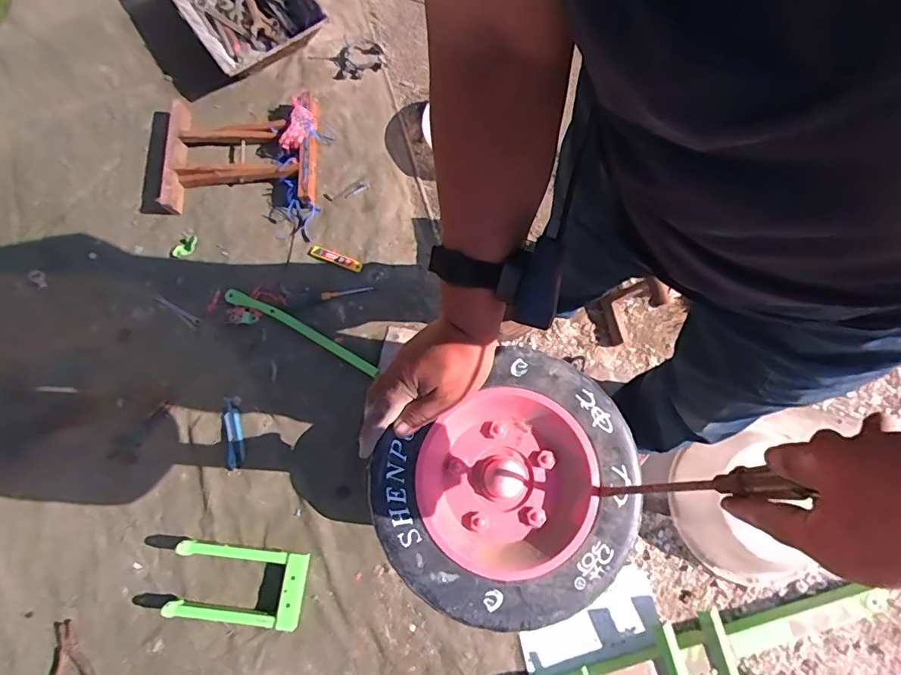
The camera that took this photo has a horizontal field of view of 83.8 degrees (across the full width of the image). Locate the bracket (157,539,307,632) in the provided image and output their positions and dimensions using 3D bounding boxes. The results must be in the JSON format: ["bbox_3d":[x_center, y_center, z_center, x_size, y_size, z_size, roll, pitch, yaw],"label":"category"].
[{"bbox_3d":[-0.442,0.516,1.045,0.274,0.062,0.153,8,75,4],"label":"bracket"}]

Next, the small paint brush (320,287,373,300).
[{"bbox_3d":[-0.258,-0.110,1.245,0.128,0.010,0.020,-9,74,-1],"label":"small paint brush"}]

